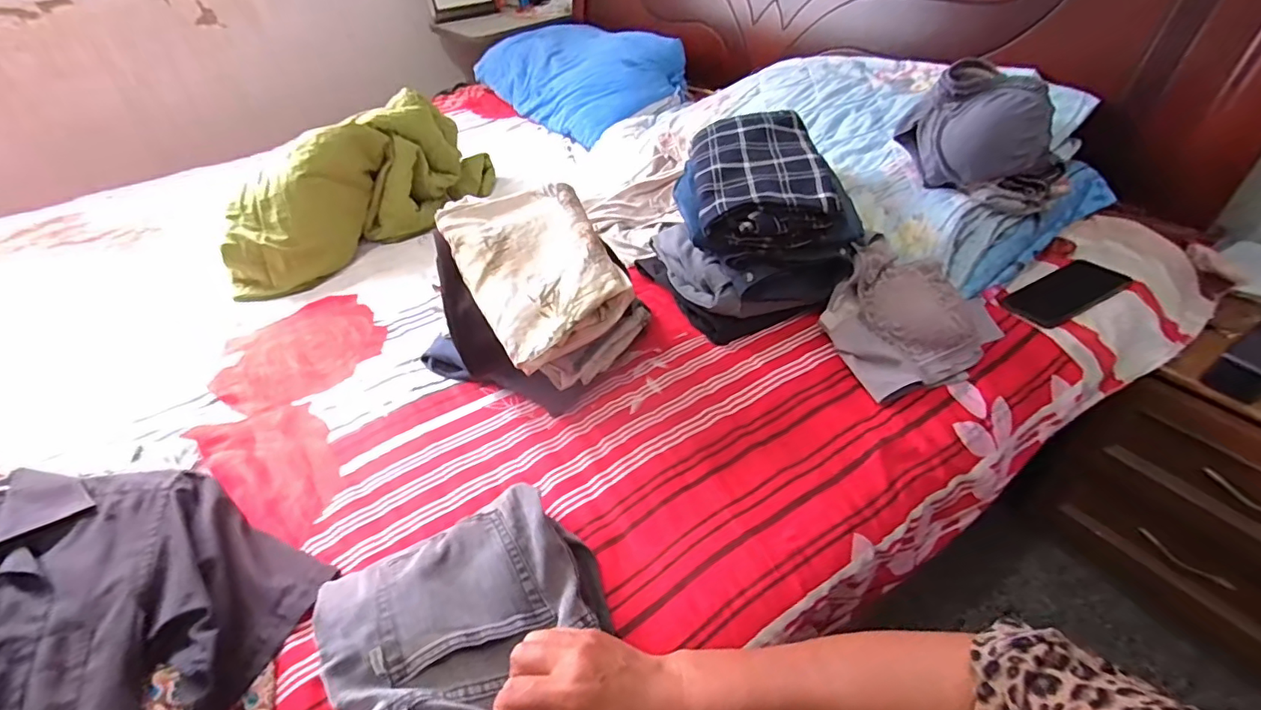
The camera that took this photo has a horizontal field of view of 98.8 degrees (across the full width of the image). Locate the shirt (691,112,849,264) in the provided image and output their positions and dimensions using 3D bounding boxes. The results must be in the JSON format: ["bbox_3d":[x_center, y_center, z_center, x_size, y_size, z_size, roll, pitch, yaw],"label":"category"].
[{"bbox_3d":[0.194,-0.251,0.774,0.195,0.083,0.265,-3,43,5],"label":"shirt"}]

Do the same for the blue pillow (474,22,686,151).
[{"bbox_3d":[-0.140,-0.784,1.496,0.351,0.140,0.627,-29,47,-22],"label":"blue pillow"}]

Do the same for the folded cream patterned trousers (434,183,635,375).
[{"bbox_3d":[-0.122,-0.121,0.686,0.177,0.050,0.282,-28,64,-4],"label":"folded cream patterned trousers"}]

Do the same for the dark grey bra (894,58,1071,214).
[{"bbox_3d":[0.486,-0.297,0.744,0.212,0.153,0.111,27,53,31],"label":"dark grey bra"}]

